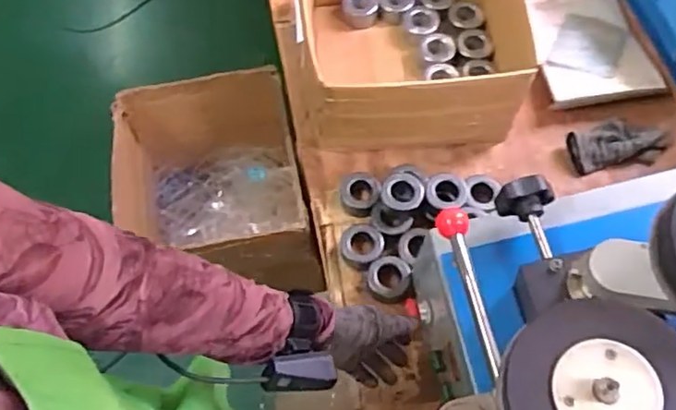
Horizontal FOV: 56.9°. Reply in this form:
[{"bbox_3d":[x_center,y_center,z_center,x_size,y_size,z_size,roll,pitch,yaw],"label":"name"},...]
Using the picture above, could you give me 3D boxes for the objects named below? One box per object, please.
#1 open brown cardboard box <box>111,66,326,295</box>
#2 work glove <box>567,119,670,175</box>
[{"bbox_3d":[-0.212,-0.021,1.122,0.283,0.258,0.317,-10,64,-4],"label":"open brown cardboard box"},{"bbox_3d":[0.440,-0.094,0.976,0.146,0.027,0.074,-4,64,-1],"label":"work glove"}]

